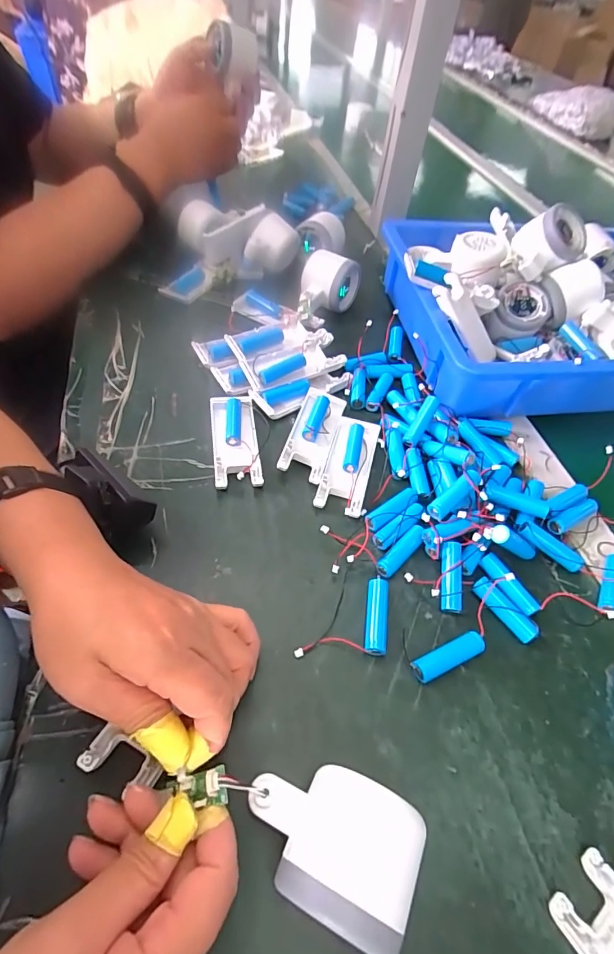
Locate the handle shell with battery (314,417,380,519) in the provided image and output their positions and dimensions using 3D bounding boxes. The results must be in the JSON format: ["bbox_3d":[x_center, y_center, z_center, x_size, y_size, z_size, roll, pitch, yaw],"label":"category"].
[{"bbox_3d":[0.037,-0.011,0.388,0.039,0.011,0.103,14,52,6],"label":"handle shell with battery"}]

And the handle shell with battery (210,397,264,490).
[{"bbox_3d":[-0.065,-0.033,0.397,0.039,0.013,0.103,-5,53,-9],"label":"handle shell with battery"}]

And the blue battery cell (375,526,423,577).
[{"bbox_3d":[0.071,0.057,0.338,0.014,0.016,0.049,36,58,21],"label":"blue battery cell"}]

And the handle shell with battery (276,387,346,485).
[{"bbox_3d":[0.005,-0.041,0.405,0.040,0.017,0.104,15,52,7],"label":"handle shell with battery"}]

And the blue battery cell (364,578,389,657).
[{"bbox_3d":[0.049,0.097,0.307,0.018,0.015,0.050,9,52,2],"label":"blue battery cell"}]

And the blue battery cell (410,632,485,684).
[{"bbox_3d":[0.095,0.121,0.295,0.051,0.013,0.014,-18,56,-18],"label":"blue battery cell"}]

